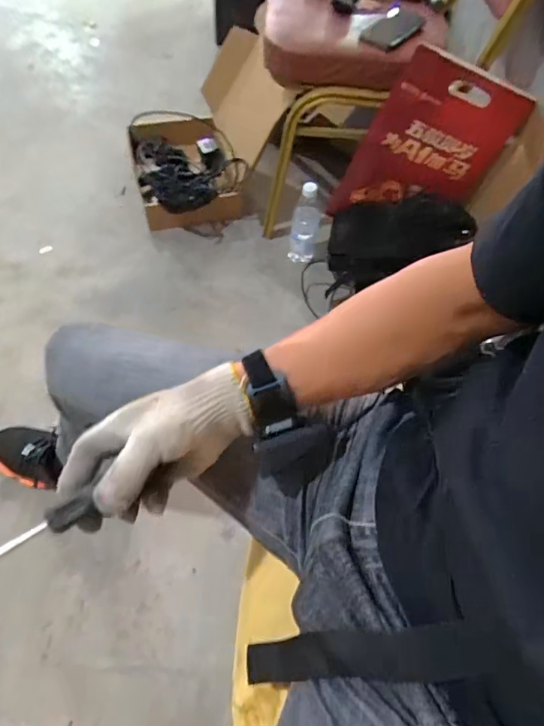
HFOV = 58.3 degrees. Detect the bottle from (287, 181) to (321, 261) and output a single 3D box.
[{"bbox_3d":[0.088,-0.359,1.267,0.071,0.261,0.078,9,57,2],"label":"bottle"}]

